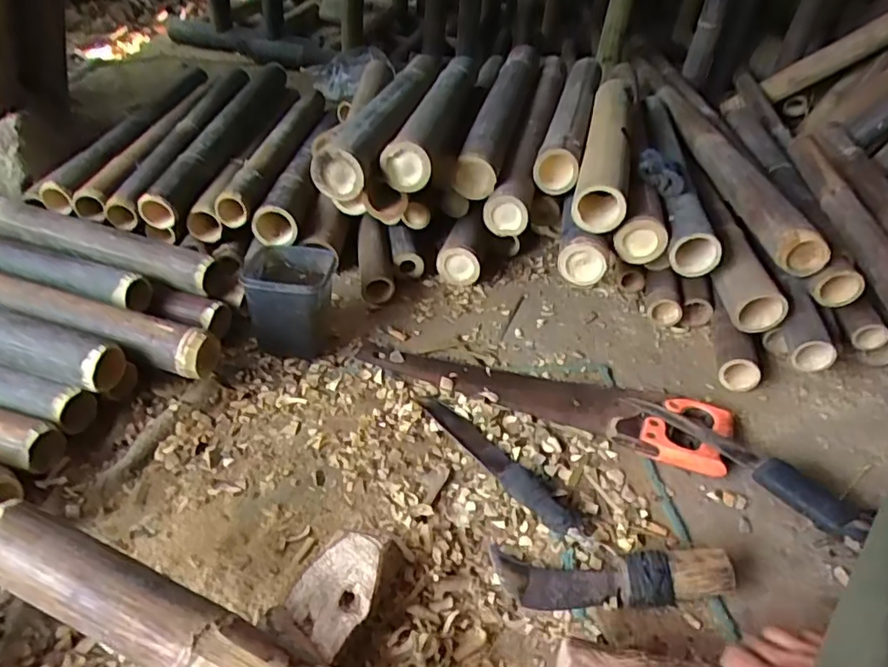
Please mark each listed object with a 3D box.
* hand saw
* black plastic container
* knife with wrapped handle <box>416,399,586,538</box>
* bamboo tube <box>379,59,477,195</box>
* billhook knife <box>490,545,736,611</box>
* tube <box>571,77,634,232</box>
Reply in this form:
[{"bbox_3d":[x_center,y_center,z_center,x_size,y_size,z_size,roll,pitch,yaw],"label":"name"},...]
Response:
[{"bbox_3d":[0.130,0.073,0.823,0.499,0.035,0.120,16,40,11],"label":"hand saw"},{"bbox_3d":[-0.221,-0.052,0.851,0.122,0.122,0.128,5,39,-3],"label":"black plastic container"},{"bbox_3d":[0.060,0.147,0.717,0.045,0.023,0.250,-28,51,-36],"label":"knife with wrapped handle"},{"bbox_3d":[-0.020,-0.404,1.075,0.075,0.073,0.573,9,39,3],"label":"bamboo tube"},{"bbox_3d":[0.171,0.243,0.608,0.240,0.043,0.061,5,39,-3],"label":"billhook knife"},{"bbox_3d":[0.286,-0.337,1.048,0.072,0.072,0.503,13,43,8],"label":"tube"}]

